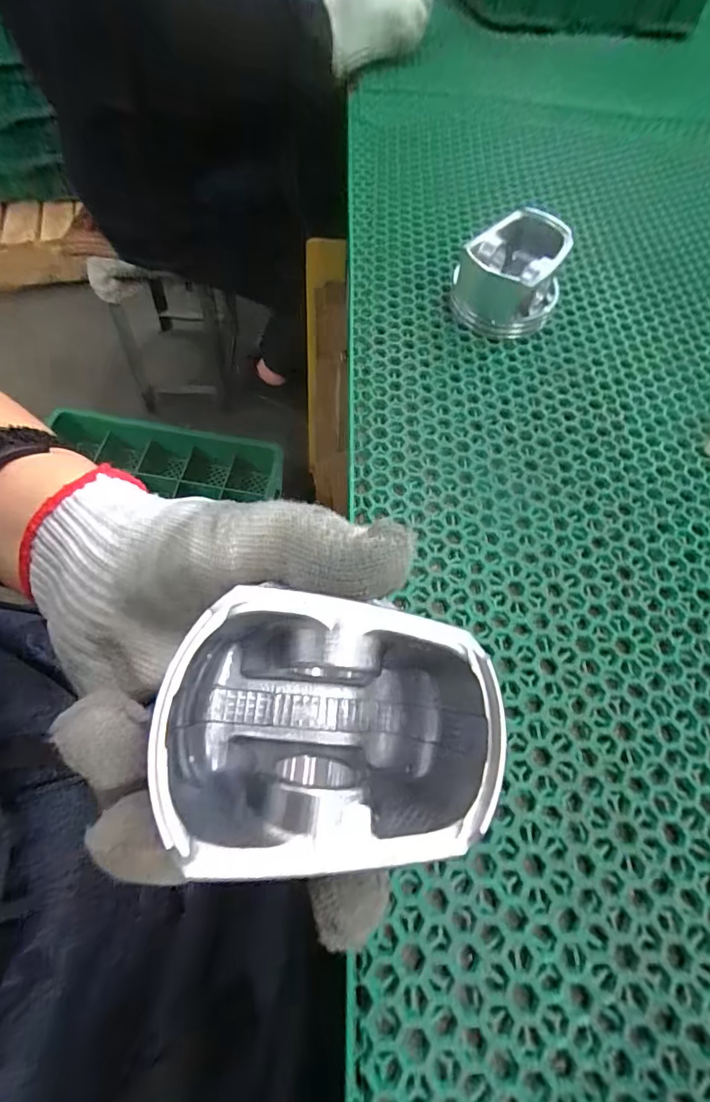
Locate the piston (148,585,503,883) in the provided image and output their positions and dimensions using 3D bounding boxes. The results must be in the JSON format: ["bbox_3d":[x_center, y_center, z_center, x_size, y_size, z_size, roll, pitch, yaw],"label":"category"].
[{"bbox_3d":[-0.007,0.044,0.122,0.087,0.050,0.061,10,75,-14],"label":"piston"}]

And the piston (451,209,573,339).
[{"bbox_3d":[0.110,-0.198,0.341,0.071,0.054,0.071,1,63,-2],"label":"piston"}]

